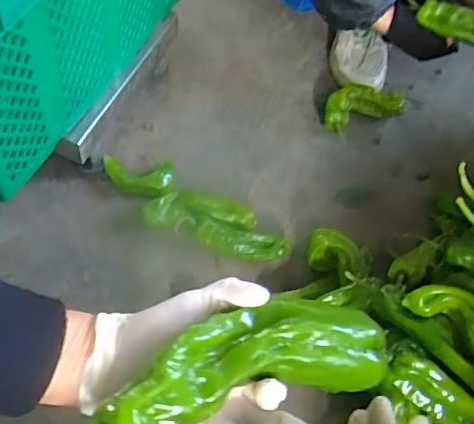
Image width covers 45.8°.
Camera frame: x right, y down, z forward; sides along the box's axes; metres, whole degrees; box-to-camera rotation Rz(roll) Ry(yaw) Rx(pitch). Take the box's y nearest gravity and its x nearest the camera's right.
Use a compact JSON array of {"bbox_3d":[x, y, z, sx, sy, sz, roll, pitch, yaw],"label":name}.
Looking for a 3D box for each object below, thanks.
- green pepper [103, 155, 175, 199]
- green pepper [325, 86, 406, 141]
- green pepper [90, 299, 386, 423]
[{"bbox_3d":[-0.143,-0.047,0.817,0.102,0.033,0.059,-1,56,-6],"label":"green pepper"},{"bbox_3d":[0.205,-0.177,0.944,0.147,0.047,0.070,-24,61,-19],"label":"green pepper"},{"bbox_3d":[-0.013,0.111,0.324,0.231,0.038,0.084,-23,61,-26],"label":"green pepper"}]

